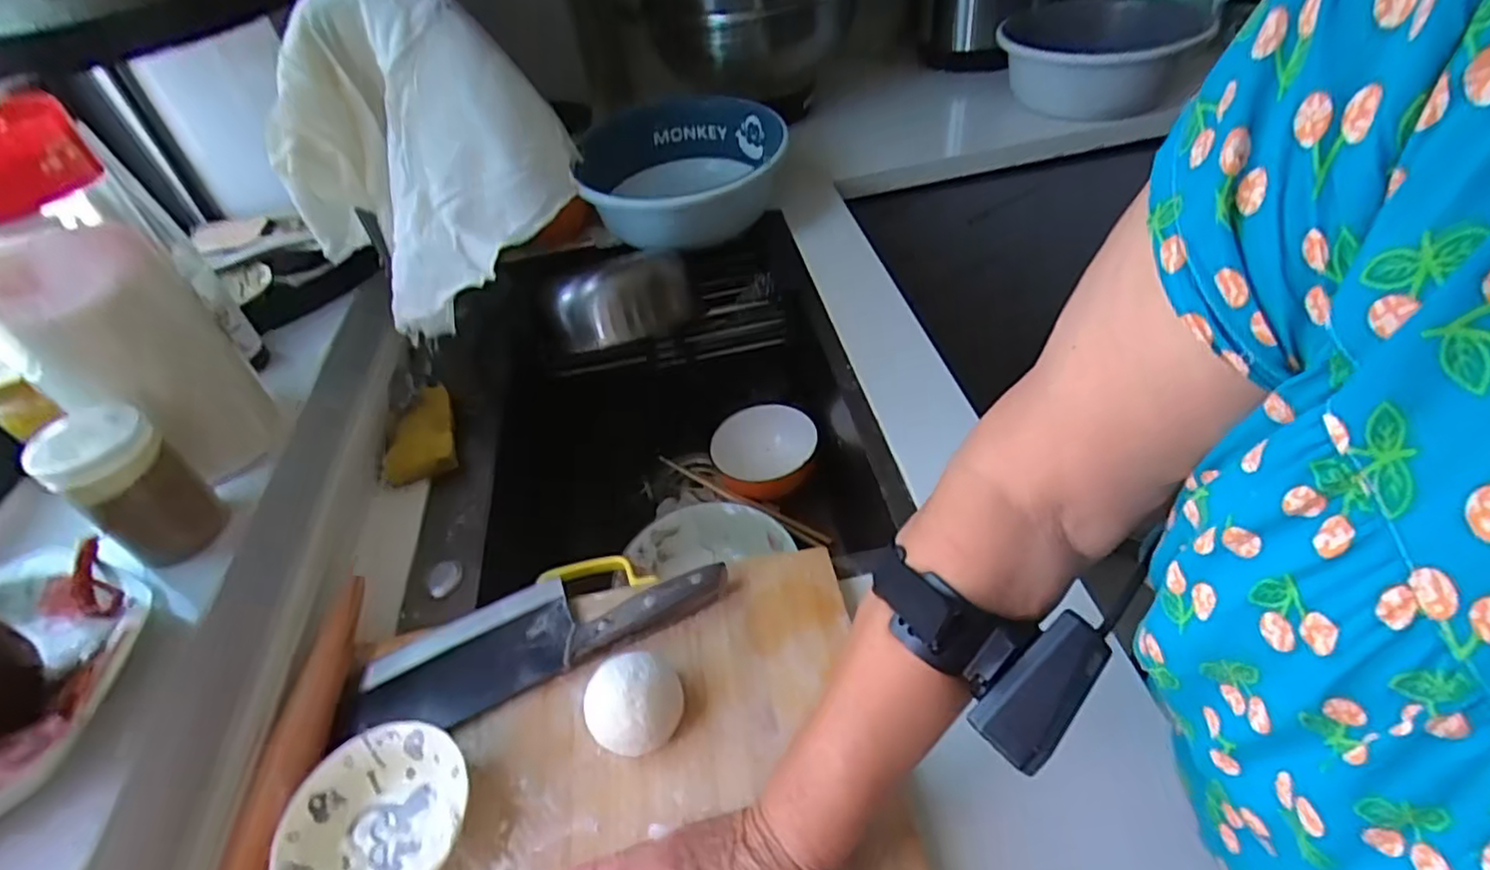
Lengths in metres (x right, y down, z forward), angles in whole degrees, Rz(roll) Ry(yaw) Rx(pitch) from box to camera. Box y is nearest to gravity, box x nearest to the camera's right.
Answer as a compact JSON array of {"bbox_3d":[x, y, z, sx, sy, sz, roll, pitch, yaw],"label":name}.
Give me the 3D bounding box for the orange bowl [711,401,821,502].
[{"bbox_3d":[0.033,0.034,0.873,0.123,0.082,0.134,-5,44,5],"label":"orange bowl"}]

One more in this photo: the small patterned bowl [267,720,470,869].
[{"bbox_3d":[-0.216,0.236,0.407,0.105,0.036,0.108,-4,43,4],"label":"small patterned bowl"}]

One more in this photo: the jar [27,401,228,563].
[{"bbox_3d":[-0.425,0.037,0.474,0.068,0.113,0.061,20,52,28],"label":"jar"}]

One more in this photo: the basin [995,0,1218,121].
[{"bbox_3d":[0.583,-0.630,1.126,0.293,0.109,0.317,15,47,23],"label":"basin"}]

